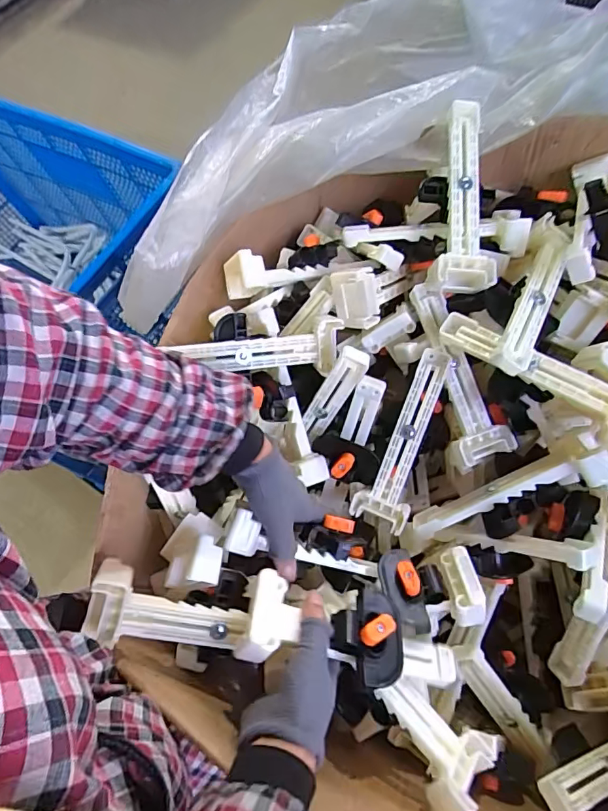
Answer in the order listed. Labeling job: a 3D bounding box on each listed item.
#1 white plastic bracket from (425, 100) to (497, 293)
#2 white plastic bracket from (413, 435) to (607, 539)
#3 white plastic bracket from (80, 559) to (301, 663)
[{"bbox_3d":[0.173,-0.229,0.531,0.061,0.031,0.211,4,80,6],"label":"white plastic bracket"},{"bbox_3d":[0.207,0.091,0.504,0.198,0.043,0.058,-29,54,24],"label":"white plastic bracket"},{"bbox_3d":[-0.091,0.170,0.403,0.168,0.053,0.063,7,58,-5],"label":"white plastic bracket"}]

